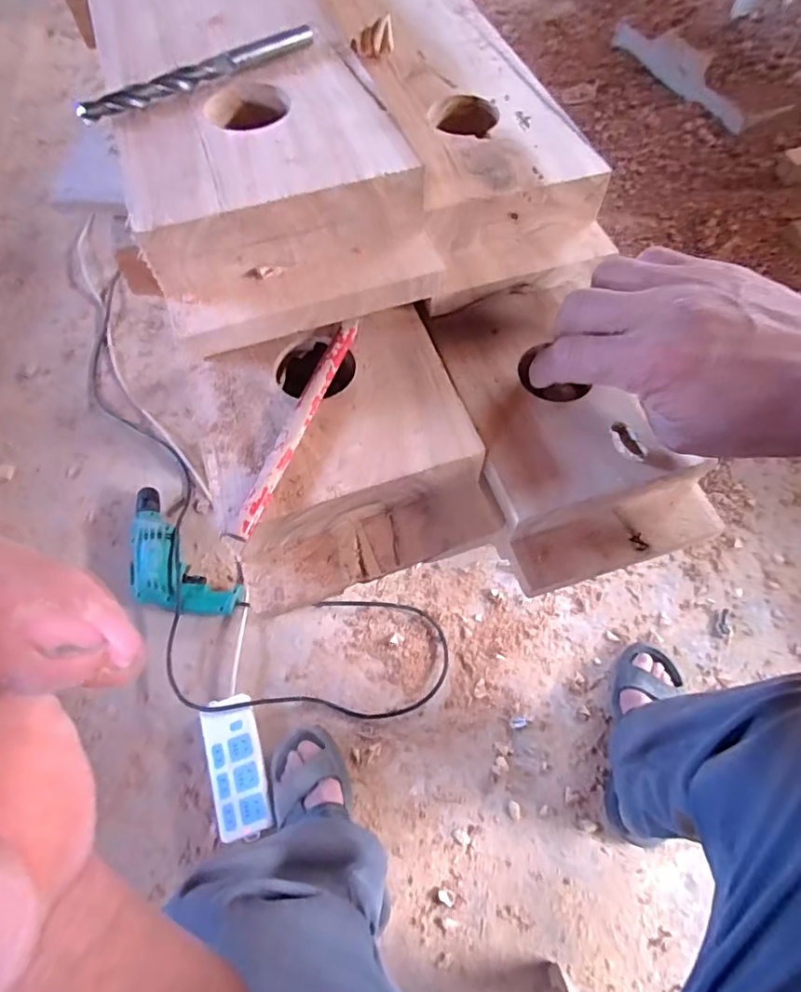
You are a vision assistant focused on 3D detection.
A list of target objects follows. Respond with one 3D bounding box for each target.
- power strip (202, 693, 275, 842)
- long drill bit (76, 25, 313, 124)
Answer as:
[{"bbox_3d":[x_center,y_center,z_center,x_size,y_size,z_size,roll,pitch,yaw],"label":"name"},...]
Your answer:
[{"bbox_3d":[-0.246,0.409,0.800,0.080,0.043,0.194,-18,64,-8],"label":"power strip"},{"bbox_3d":[-0.105,-0.224,0.276,0.130,0.012,0.010,-33,67,-15],"label":"long drill bit"}]

